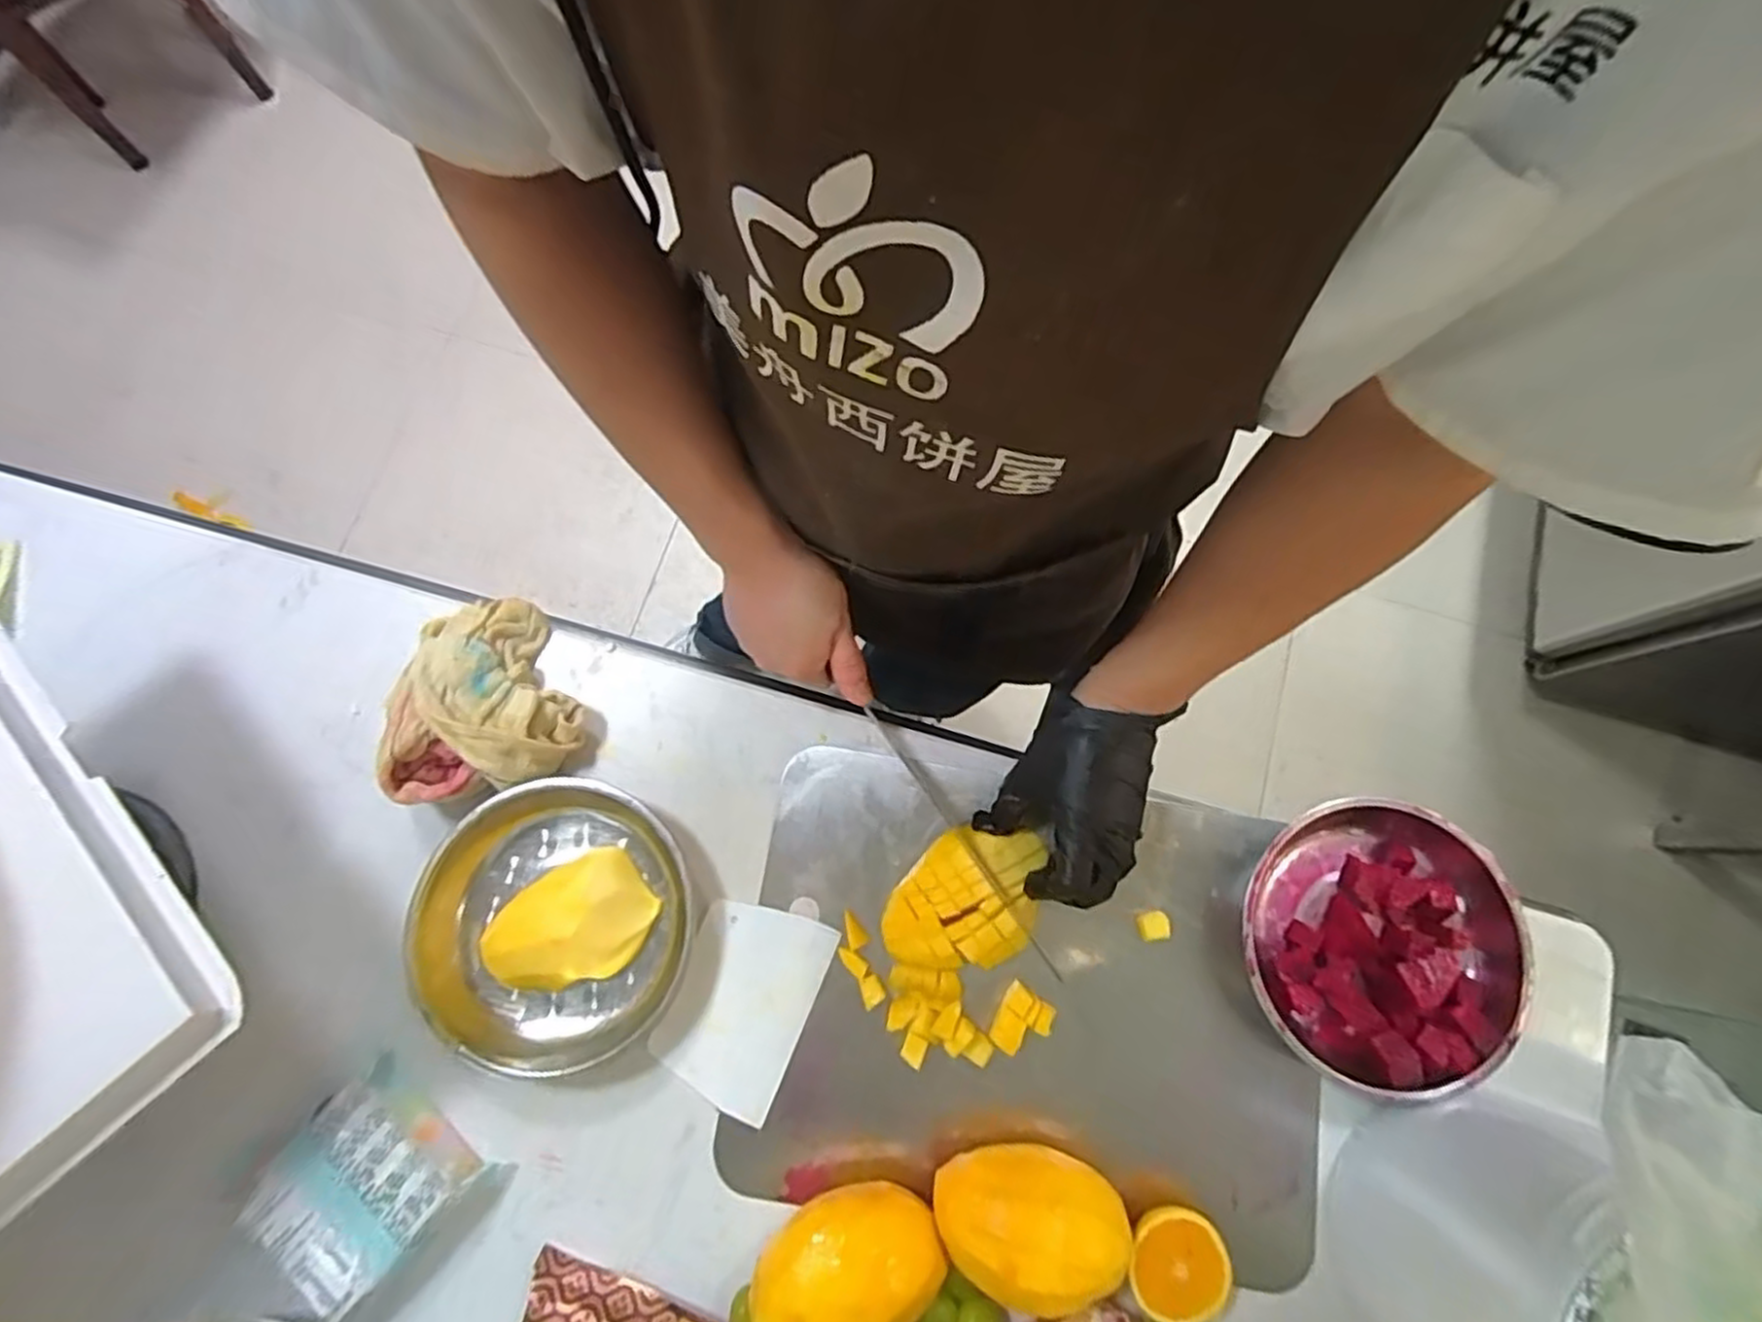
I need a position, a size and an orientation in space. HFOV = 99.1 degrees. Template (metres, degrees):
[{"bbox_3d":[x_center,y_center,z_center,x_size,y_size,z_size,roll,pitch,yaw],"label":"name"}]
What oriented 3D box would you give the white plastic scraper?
[{"bbox_3d":[-0.096,0.233,0.516,0.090,0.006,0.128,22,77,3],"label":"white plastic scraper"}]

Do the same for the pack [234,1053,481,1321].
[{"bbox_3d":[-0.332,0.331,0.476,0.103,0.032,0.108,41,79,9],"label":"pack"}]

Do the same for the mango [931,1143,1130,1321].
[{"bbox_3d":[0.091,0.345,0.465,0.116,0.071,0.074,10,76,2],"label":"mango"}]

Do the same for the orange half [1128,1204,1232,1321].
[{"bbox_3d":[0.184,0.378,0.473,0.060,0.032,0.065,0,76,-1],"label":"orange half"}]

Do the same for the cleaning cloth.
[{"bbox_3d":[-0.290,0.022,0.540,0.133,0.051,0.146,-14,77,-4],"label":"cleaning cloth"}]

